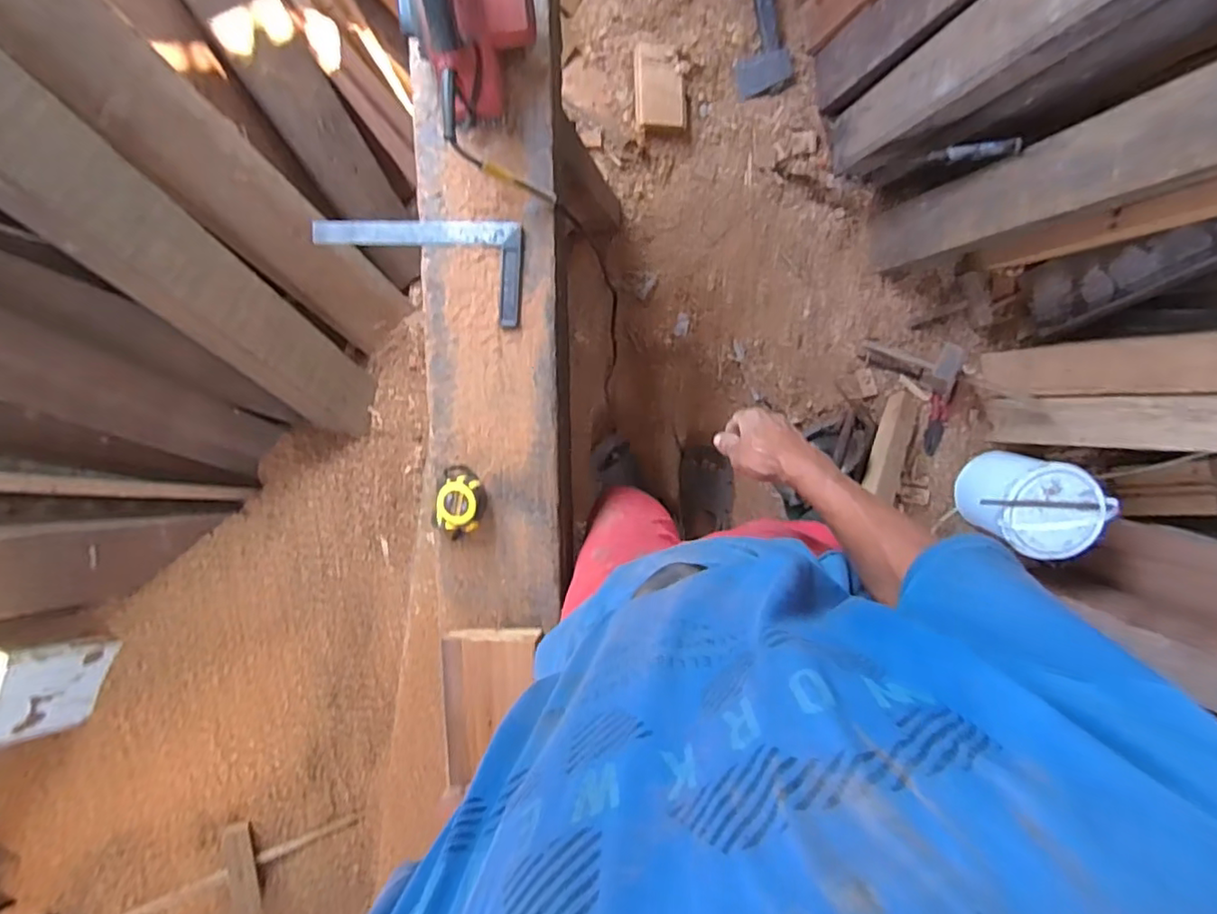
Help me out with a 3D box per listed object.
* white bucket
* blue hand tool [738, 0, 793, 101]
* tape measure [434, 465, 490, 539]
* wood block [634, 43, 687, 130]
[{"bbox_3d":[0.846,0.092,1.236,0.194,0.205,0.178,1,97,5],"label":"white bucket"},{"bbox_3d":[0.306,-0.933,1.244,0.111,0.041,0.328,-10,96,6],"label":"blue hand tool"},{"bbox_3d":[-0.201,0.063,0.804,0.068,0.037,0.096,3,97,5],"label":"tape measure"},{"bbox_3d":[0.106,-0.777,1.272,0.106,0.030,0.172,-6,98,-7],"label":"wood block"}]

